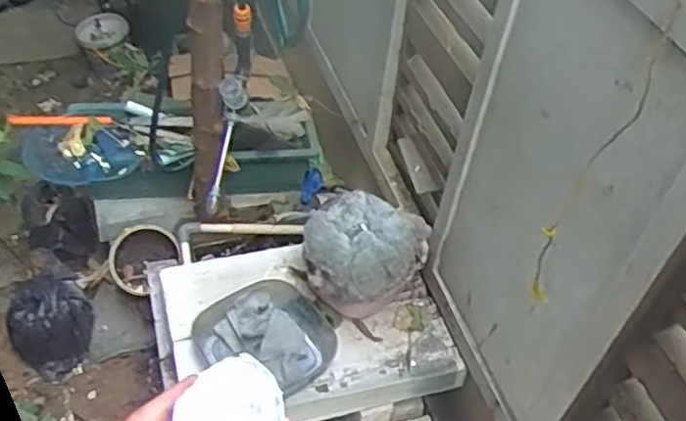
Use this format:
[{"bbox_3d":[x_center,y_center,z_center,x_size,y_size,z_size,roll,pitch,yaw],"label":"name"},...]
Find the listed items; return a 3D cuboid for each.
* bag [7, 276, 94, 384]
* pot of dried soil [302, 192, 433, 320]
[{"bbox_3d":[-0.764,0.300,1.805,0.203,0.209,0.208,-26,55,-28],"label":"bag"},{"bbox_3d":[0.040,0.101,1.426,0.208,0.268,0.231,24,48,15],"label":"pot of dried soil"}]

